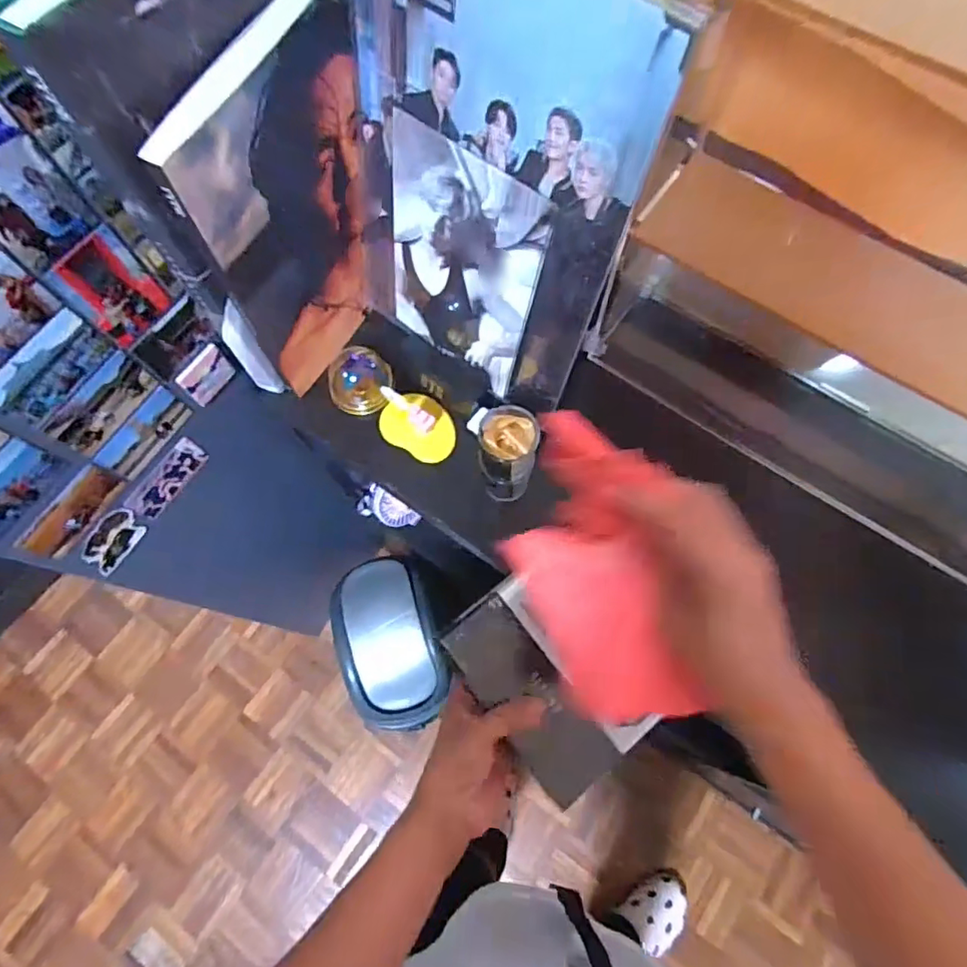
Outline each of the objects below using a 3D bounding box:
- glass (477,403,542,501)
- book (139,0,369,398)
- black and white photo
[{"bbox_3d":[0.022,-0.024,0.505,0.050,0.105,0.057,4,71,2],"label":"glass"},{"bbox_3d":[-0.145,-0.215,0.473,0.025,0.289,0.188,27,74,10],"label":"book"},{"bbox_3d":[-0.021,-0.183,0.486,0.149,0.202,0.010,38,62,13],"label":"black and white photo"}]

